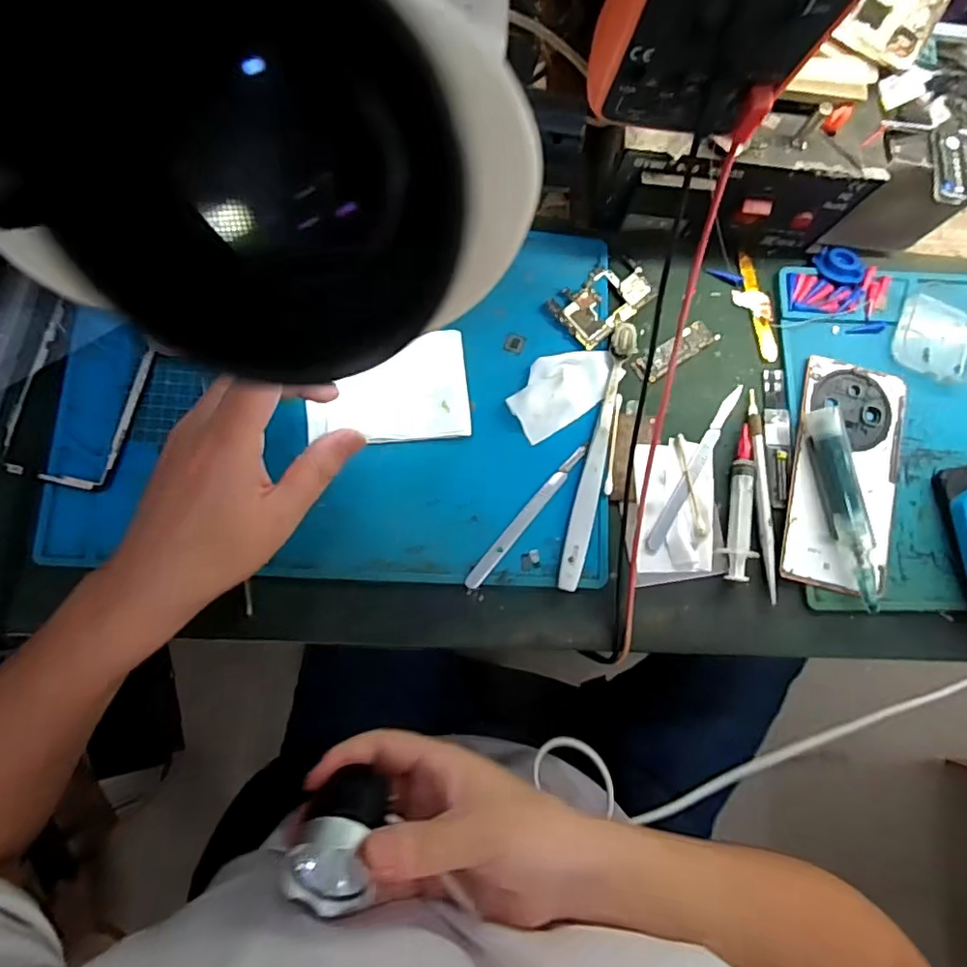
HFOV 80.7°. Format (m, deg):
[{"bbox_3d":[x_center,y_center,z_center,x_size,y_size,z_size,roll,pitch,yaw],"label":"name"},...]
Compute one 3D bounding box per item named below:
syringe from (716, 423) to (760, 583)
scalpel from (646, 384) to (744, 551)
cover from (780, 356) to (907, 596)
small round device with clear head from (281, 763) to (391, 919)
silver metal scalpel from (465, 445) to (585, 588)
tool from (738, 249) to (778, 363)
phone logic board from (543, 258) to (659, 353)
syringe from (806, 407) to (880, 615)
[{"bbox_3d":[0.174,0.012,0.384,0.021,0.010,0.105,7,83,-4],"label":"syringe"},{"bbox_3d":[0.147,-0.013,0.390,0.010,0.004,0.134,33,82,-1],"label":"scalpel"},{"bbox_3d":[0.254,-0.007,0.394,0.075,0.011,0.161,14,82,-3],"label":"cover"},{"bbox_3d":[-0.067,0.166,0.265,0.037,0.032,0.052,17,82,-3],"label":"small round device with clear head"},{"bbox_3d":[0.029,0.021,0.373,0.010,0.006,0.118,41,82,0],"label":"silver metal scalpel"},{"bbox_3d":[0.202,-0.131,0.419,0.013,0.005,0.085,-10,84,-6],"label":"tool"},{"bbox_3d":[0.087,-0.131,0.405,0.077,0.009,0.044,-39,88,-8],"label":"phone logic board"},{"bbox_3d":[0.242,0.016,0.384,0.020,0.022,0.134,-9,84,-6],"label":"syringe"}]

